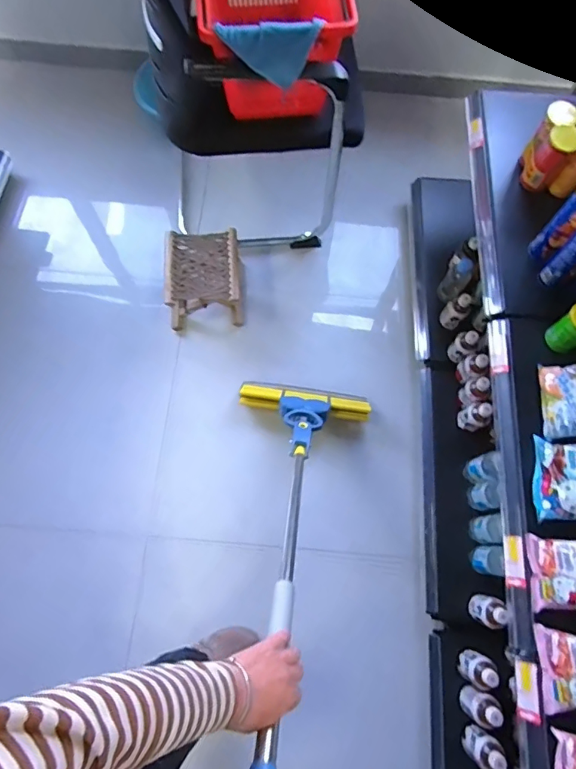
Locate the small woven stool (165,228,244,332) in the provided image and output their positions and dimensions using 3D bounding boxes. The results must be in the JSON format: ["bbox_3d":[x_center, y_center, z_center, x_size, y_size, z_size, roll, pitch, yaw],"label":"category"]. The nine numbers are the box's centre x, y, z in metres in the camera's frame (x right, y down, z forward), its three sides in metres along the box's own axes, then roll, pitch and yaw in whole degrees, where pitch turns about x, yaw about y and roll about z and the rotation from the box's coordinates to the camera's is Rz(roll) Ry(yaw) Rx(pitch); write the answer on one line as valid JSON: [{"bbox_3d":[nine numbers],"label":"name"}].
[{"bbox_3d":[-0.239,-0.300,1.396,0.214,0.164,0.230,0,72,-2],"label":"small woven stool"}]

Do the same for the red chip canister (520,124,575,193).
[{"bbox_3d":[0.612,-0.525,1.115,0.069,0.137,0.065,1,72,-2],"label":"red chip canister"}]

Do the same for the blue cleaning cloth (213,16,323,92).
[{"bbox_3d":[-0.034,-0.655,0.954,0.197,0.110,0.024,-8,48,-5],"label":"blue cleaning cloth"}]

